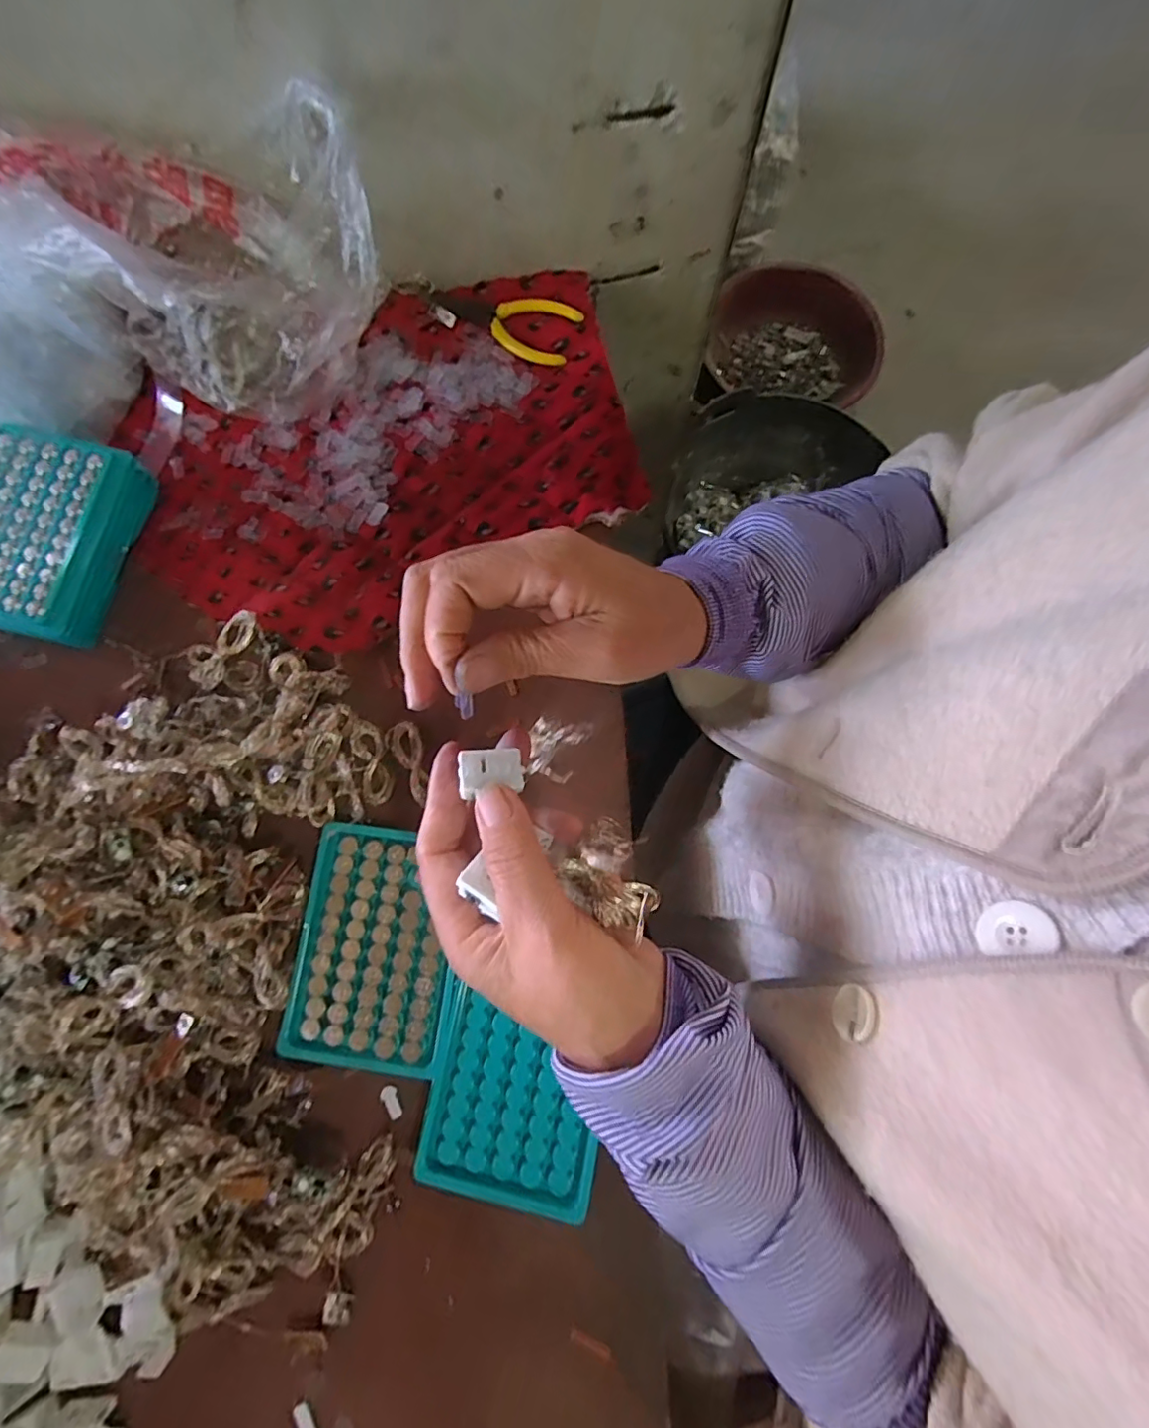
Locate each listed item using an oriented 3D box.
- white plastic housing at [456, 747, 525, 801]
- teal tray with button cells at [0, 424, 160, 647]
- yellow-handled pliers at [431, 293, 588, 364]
[{"bbox_3d":[-0.035,0.025,0.241,0.025,0.008,0.020,0,59,-16],"label":"white plastic housing"},{"bbox_3d":[-0.360,-0.120,0.372,0.101,0.033,0.130,12,79,4],"label":"teal tray with button cells"},{"bbox_3d":[-0.055,-0.297,0.414,0.115,0.006,0.054,19,79,5],"label":"yellow-handled pliers"}]

